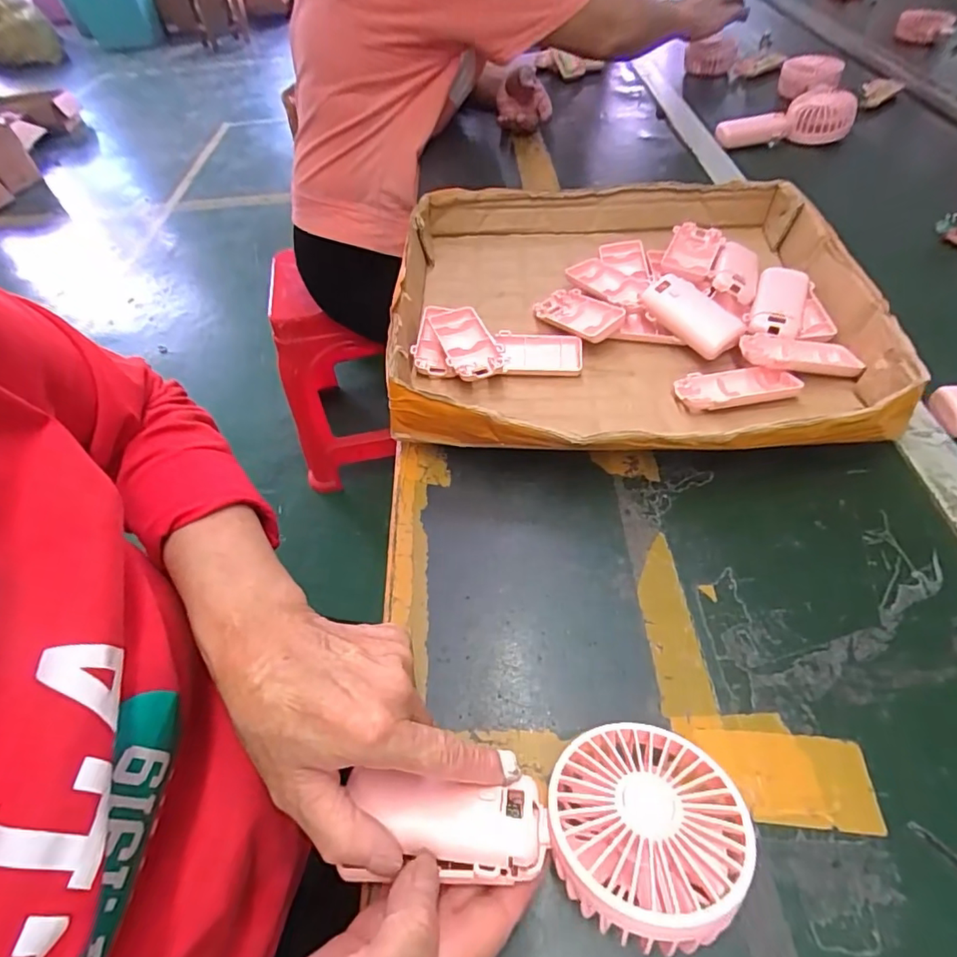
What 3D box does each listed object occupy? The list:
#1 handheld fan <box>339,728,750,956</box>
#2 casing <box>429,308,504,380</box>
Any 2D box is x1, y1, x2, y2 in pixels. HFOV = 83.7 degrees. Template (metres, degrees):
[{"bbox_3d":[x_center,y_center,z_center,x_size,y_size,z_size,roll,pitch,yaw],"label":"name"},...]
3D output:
[{"bbox_3d":[0.038,0.167,0.253,0.162,0.040,0.087,-2,32,4],"label":"handheld fan"},{"bbox_3d":[-0.011,-0.126,0.501,0.051,0.023,0.094,-17,52,-8],"label":"casing"}]

